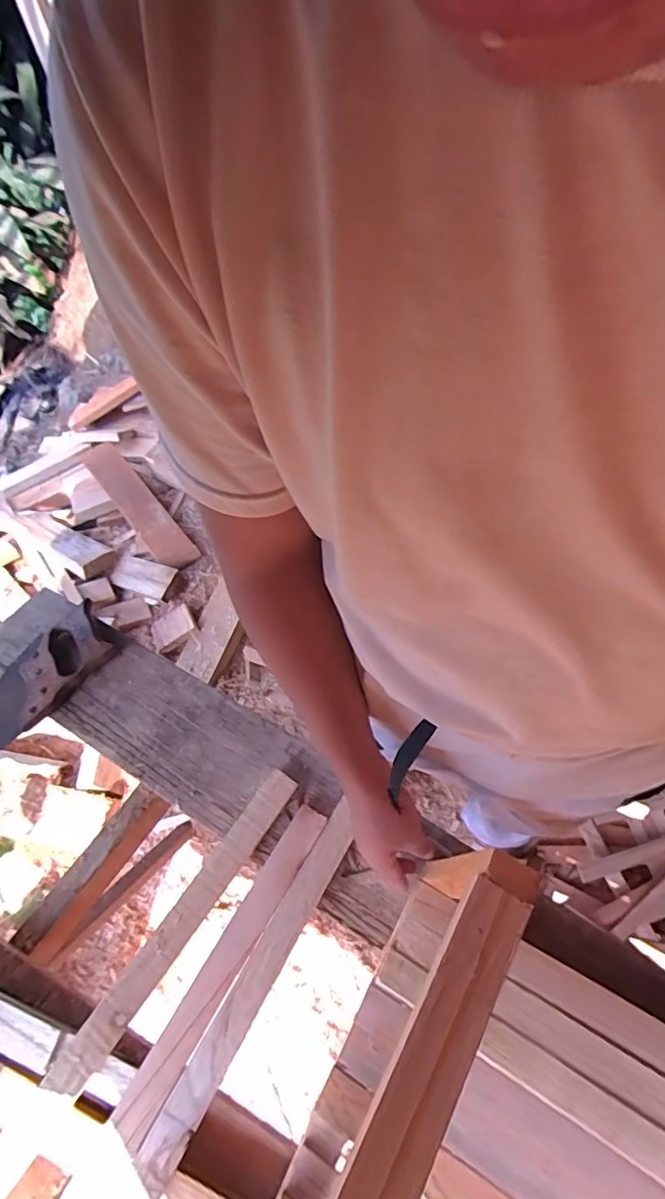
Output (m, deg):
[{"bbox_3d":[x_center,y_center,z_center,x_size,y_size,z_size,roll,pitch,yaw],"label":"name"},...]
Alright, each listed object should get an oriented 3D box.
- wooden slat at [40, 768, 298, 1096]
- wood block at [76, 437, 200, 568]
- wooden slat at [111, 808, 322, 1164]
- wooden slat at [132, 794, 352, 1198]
[{"bbox_3d":[-0.170,0.363,0.597,0.042,0.018,0.371,32,67,17],"label":"wooden slat"},{"bbox_3d":[-0.650,-0.323,1.695,0.122,0.050,0.631,-36,67,-17],"label":"wood block"},{"bbox_3d":[-0.114,0.396,0.578,0.039,0.017,0.343,28,66,15],"label":"wooden slat"},{"bbox_3d":[-0.080,0.409,0.569,0.040,0.019,0.377,28,66,15],"label":"wooden slat"}]

